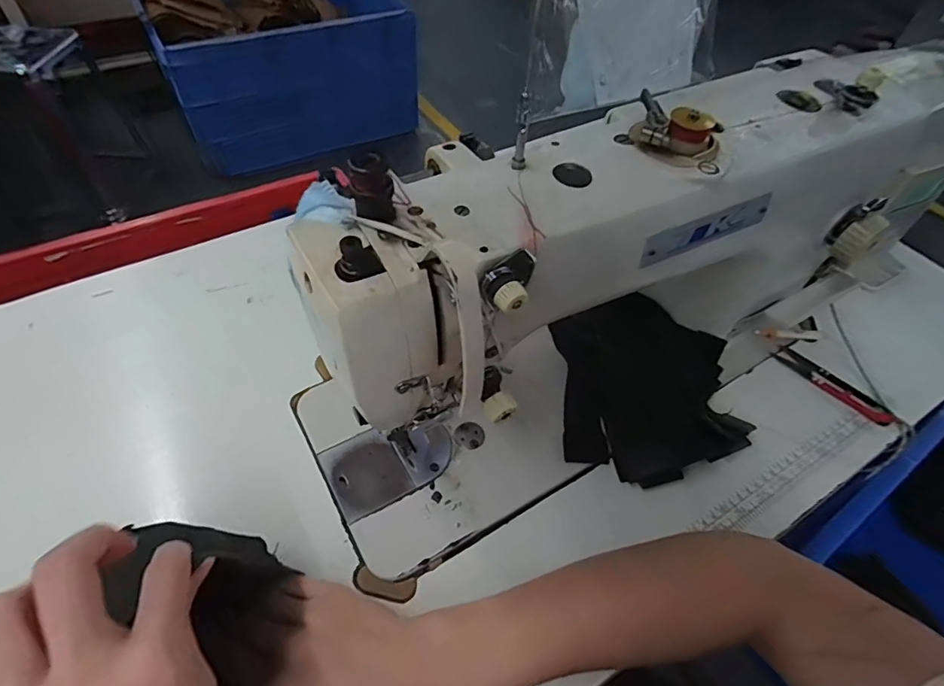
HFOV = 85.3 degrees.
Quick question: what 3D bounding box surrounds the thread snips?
[{"bbox_3d":[0.325,0.037,0.461,0.023,0.007,0.101,-35,62,-28],"label":"thread snips"}]

